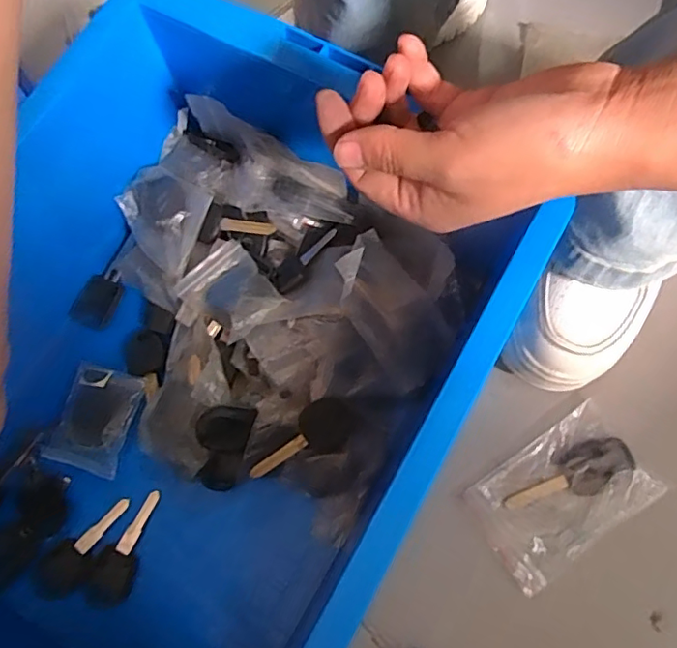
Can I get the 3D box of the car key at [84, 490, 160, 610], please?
[{"bbox_3d":[-0.148,0.153,0.374,0.028,0.008,0.077,17,76,7],"label":"car key"}]

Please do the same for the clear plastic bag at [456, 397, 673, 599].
[{"bbox_3d":[0.153,0.117,0.377,0.116,0.011,0.075,-35,76,-7],"label":"clear plastic bag"}]

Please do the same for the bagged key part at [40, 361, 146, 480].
[{"bbox_3d":[-0.178,0.068,0.397,0.055,0.011,0.071,14,76,6],"label":"bagged key part"}]

